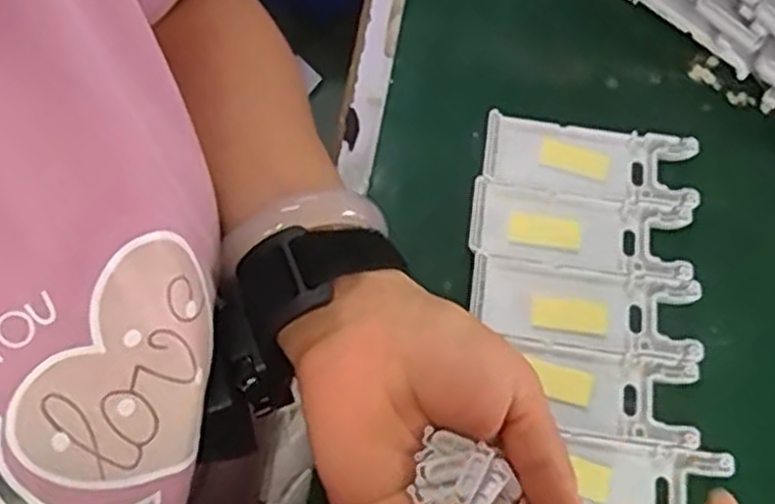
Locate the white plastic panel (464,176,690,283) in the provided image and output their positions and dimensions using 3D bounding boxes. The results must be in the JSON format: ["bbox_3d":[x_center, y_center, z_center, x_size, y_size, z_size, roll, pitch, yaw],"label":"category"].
[{"bbox_3d":[0.092,-0.009,0.371,0.103,0.009,0.039,9,68,2],"label":"white plastic panel"}]

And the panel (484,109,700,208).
[{"bbox_3d":[0.101,-0.044,0.385,0.103,0.012,0.038,9,68,2],"label":"panel"}]

